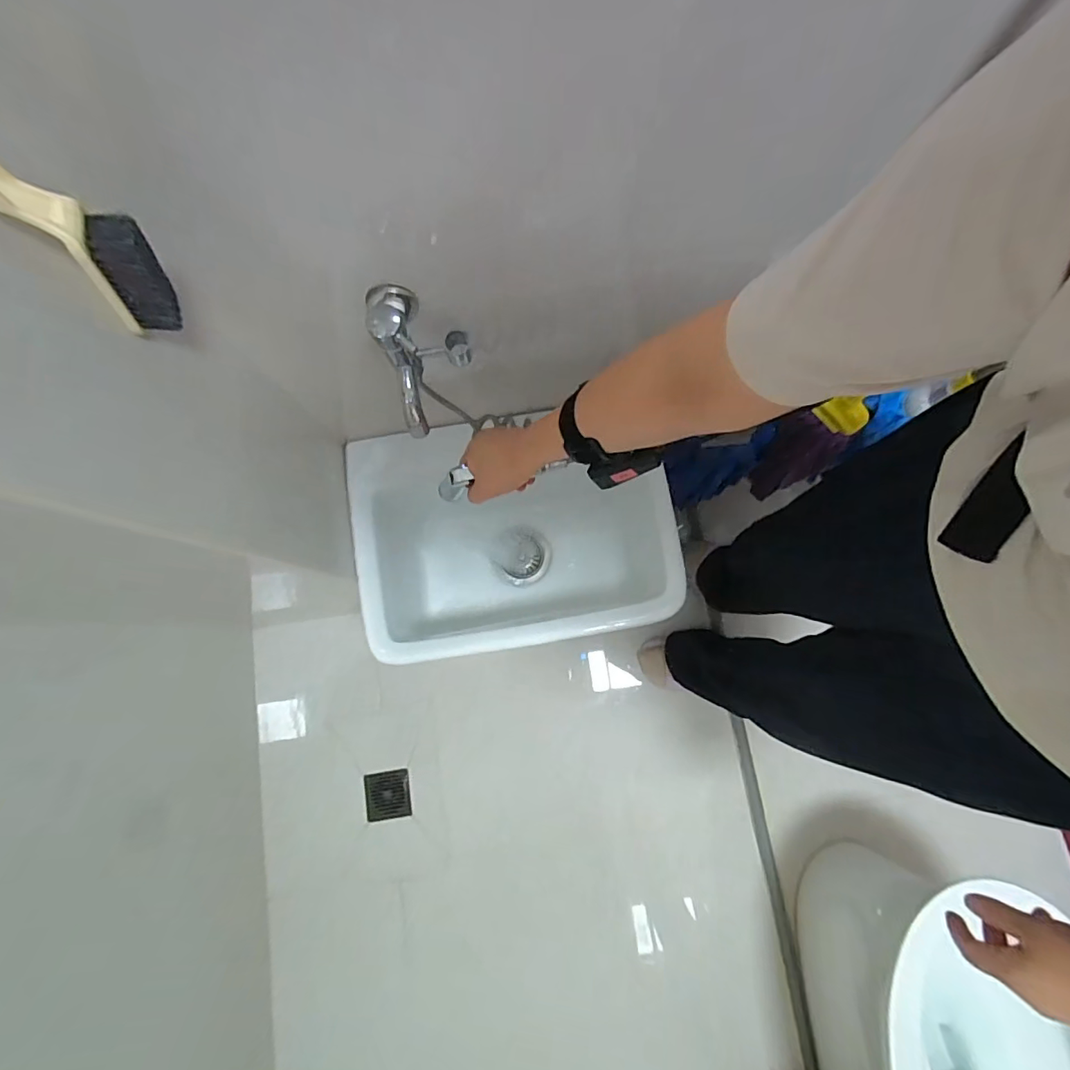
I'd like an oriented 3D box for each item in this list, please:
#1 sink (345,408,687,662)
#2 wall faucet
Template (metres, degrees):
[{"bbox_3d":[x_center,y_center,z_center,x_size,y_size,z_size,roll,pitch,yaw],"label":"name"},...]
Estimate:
[{"bbox_3d":[-0.034,0.009,0.873,0.497,0.268,0.343,-10,80,-1],"label":"sink"},{"bbox_3d":[-0.103,-0.173,0.485,0.082,0.086,0.119,-15,80,-2],"label":"wall faucet"}]

